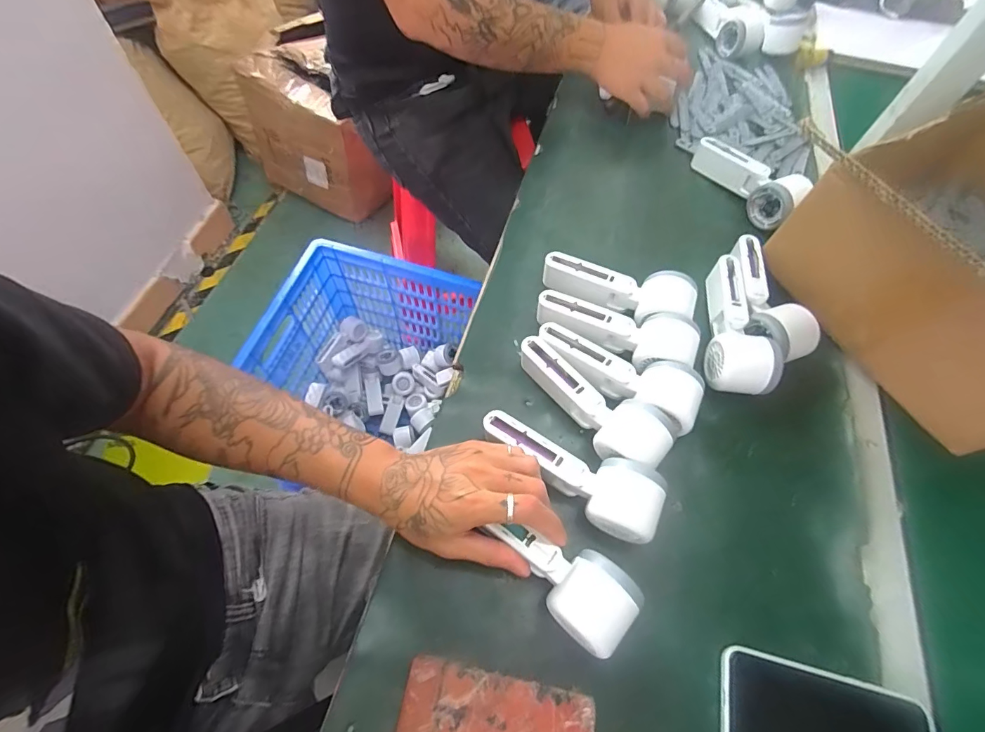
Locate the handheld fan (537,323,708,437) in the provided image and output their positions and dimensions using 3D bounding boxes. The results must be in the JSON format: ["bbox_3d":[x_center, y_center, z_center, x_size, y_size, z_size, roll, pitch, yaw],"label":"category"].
[{"bbox_3d":[0.121,0.008,0.433,0.163,0.053,0.054,28,63,11],"label":"handheld fan"}]

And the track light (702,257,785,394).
[{"bbox_3d":[0.260,-0.050,0.472,0.059,0.045,0.161,9,61,1],"label":"track light"}]

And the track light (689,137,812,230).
[{"bbox_3d":[0.341,-0.249,0.585,0.054,0.055,0.154,-23,66,-16],"label":"track light"}]

